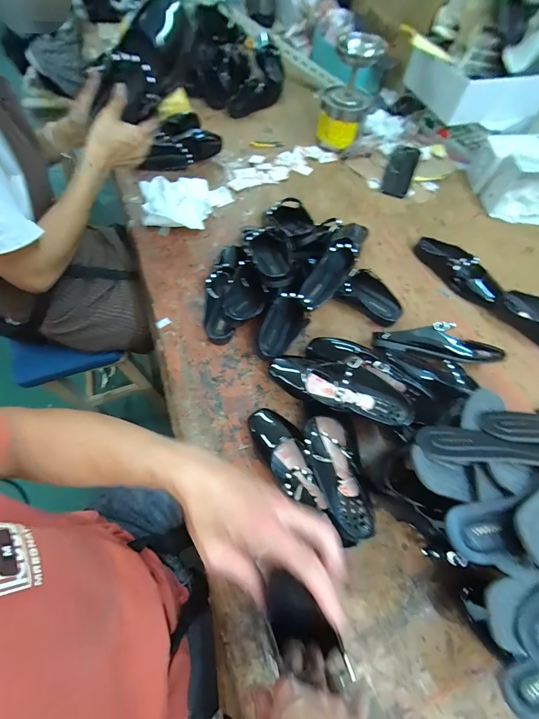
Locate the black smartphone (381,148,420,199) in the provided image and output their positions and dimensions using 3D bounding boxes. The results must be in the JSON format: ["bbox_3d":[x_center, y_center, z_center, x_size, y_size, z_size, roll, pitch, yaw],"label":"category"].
[{"bbox_3d":[0.372,-0.535,0.864,0.073,0.012,0.178,22,76,8],"label":"black smartphone"}]

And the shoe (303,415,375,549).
[{"bbox_3d":[0.103,0.169,0.452,0.083,0.069,0.176,-10,63,-9],"label":"shoe"}]

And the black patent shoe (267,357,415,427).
[{"bbox_3d":[0.108,0.051,0.505,0.226,0.087,0.081,15,62,4],"label":"black patent shoe"}]

